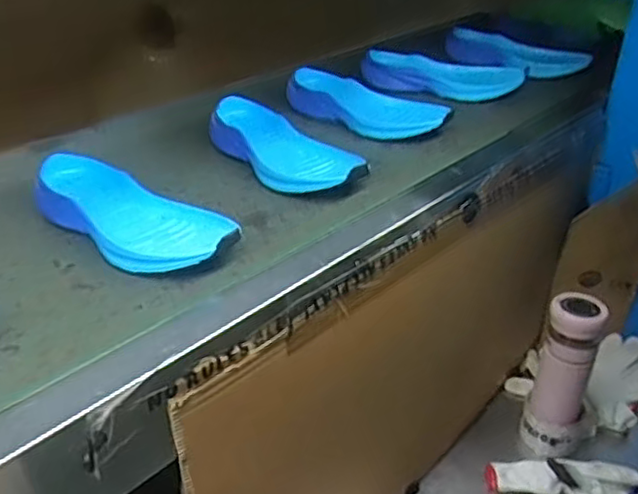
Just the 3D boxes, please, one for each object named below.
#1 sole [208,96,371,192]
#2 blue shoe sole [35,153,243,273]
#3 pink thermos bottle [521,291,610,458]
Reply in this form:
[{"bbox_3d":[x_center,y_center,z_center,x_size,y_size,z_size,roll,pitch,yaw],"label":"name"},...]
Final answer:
[{"bbox_3d":[-0.045,-0.112,0.739,0.077,0.031,0.229,-21,40,-31],"label":"sole"},{"bbox_3d":[-0.172,-0.030,0.607,0.225,0.036,0.096,20,37,24],"label":"blue shoe sole"},{"bbox_3d":[0.339,0.179,0.908,0.090,0.223,0.073,6,32,13],"label":"pink thermos bottle"}]

